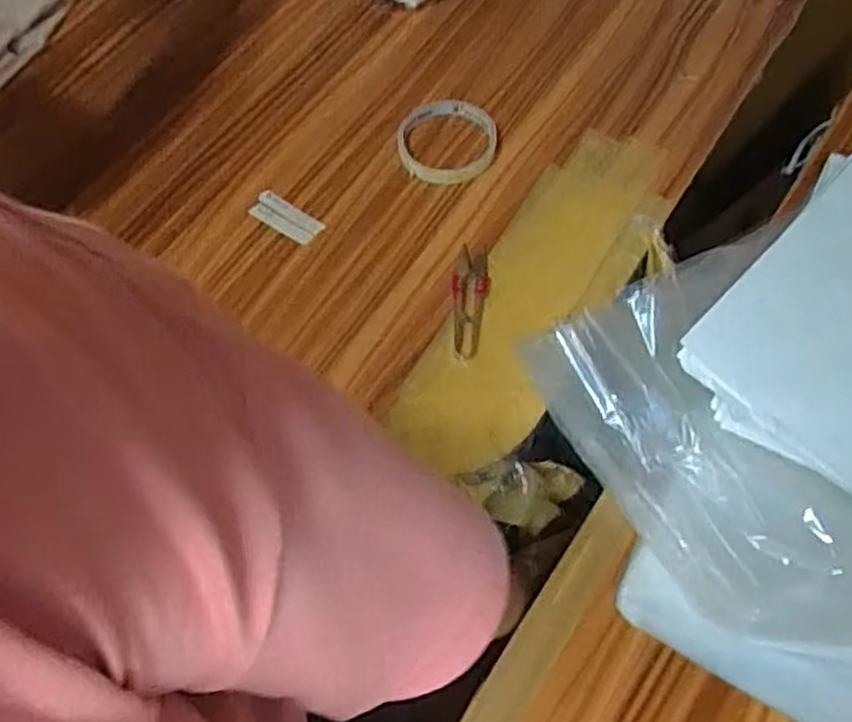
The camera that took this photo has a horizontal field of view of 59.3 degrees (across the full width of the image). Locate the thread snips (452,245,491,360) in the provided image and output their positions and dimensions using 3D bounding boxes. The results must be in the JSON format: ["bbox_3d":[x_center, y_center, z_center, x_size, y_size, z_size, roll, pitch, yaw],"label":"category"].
[{"bbox_3d":[0.035,-0.046,0.581,0.028,0.005,0.100,2,63,2],"label":"thread snips"}]

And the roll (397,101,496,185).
[{"bbox_3d":[0.018,-0.188,0.645,0.084,0.011,0.083,0,63,1],"label":"roll"}]

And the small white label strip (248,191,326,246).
[{"bbox_3d":[-0.116,-0.118,0.620,0.060,0.005,0.026,32,71,13],"label":"small white label strip"}]

